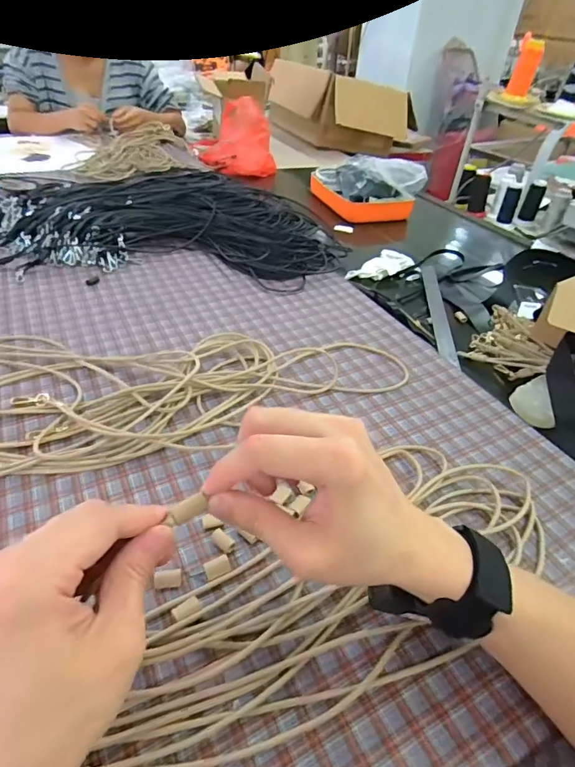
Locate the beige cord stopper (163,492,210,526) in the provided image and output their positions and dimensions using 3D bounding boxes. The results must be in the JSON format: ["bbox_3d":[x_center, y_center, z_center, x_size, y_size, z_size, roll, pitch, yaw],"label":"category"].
[{"bbox_3d":[-0.057,0.072,0.256,0.022,0.009,0.008,-24,46,-27],"label":"beige cord stopper"}]

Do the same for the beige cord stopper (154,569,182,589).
[{"bbox_3d":[-0.093,0.154,0.355,0.020,0.009,0.013,-6,40,-12],"label":"beige cord stopper"}]

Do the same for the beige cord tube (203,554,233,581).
[{"bbox_3d":[-0.056,0.148,0.366,0.021,0.006,0.014,-17,43,-21],"label":"beige cord tube"}]

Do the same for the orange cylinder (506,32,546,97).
[{"bbox_3d":[0.534,-0.710,1.018,0.056,0.101,0.046,19,42,18],"label":"orange cylinder"}]

